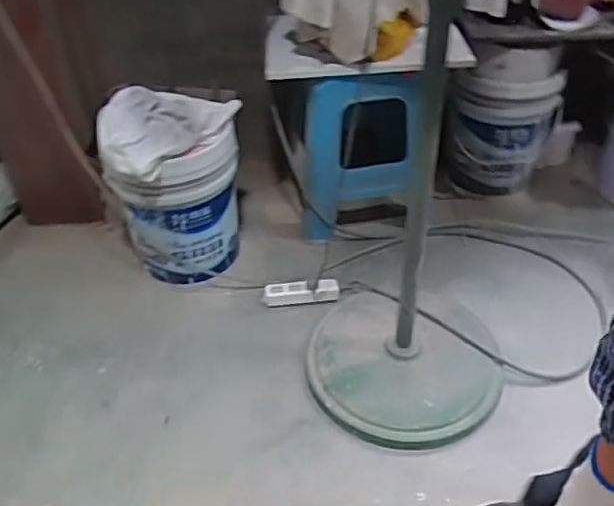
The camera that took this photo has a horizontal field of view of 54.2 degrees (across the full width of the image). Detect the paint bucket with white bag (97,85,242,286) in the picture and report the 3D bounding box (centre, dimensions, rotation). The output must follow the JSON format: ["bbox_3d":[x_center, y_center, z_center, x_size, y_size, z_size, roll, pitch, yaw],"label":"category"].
[{"bbox_3d":[-0.284,-0.144,1.329,0.271,0.383,0.225,-4,42,-2],"label":"paint bucket with white bag"}]

